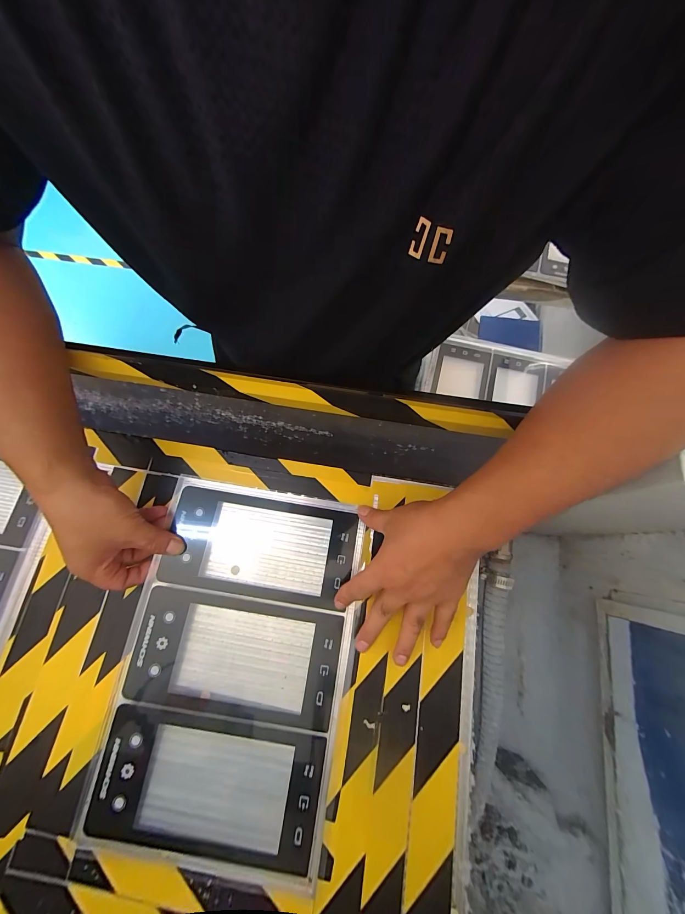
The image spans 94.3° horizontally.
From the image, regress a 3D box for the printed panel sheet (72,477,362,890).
[{"bbox_3d":[-0.107,0.199,0.320,0.205,0.011,0.326,10,74,1],"label":"printed panel sheet"}]

